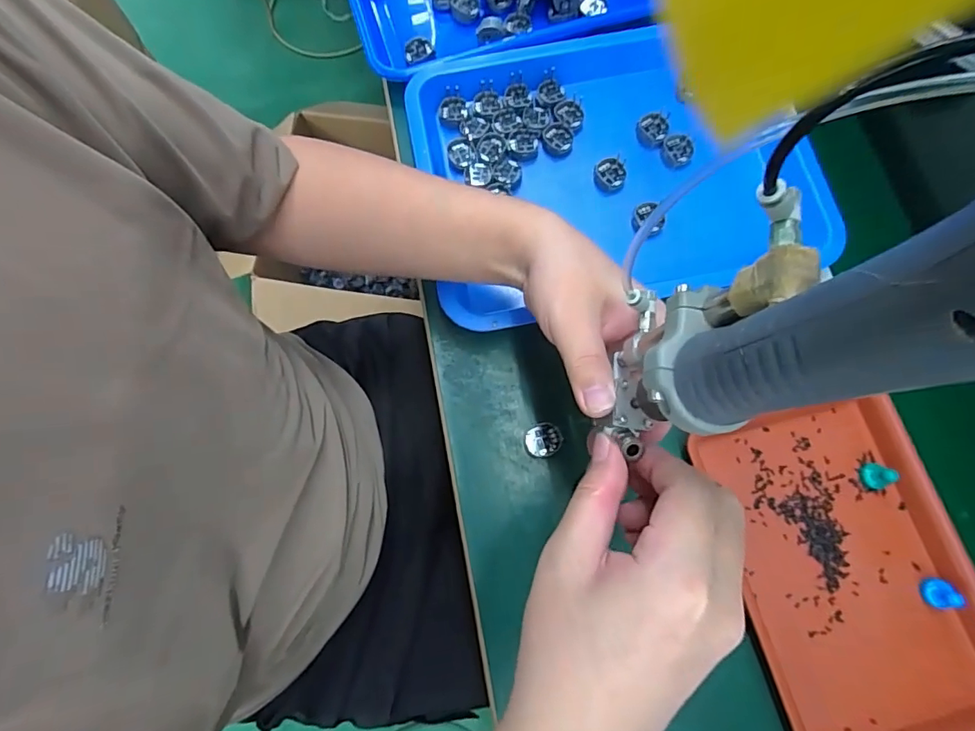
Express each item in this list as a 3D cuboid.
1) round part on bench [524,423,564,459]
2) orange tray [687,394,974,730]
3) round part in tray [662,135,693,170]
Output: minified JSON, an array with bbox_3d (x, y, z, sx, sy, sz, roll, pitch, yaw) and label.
[{"bbox_3d":[0.043,0.058,0.387,0.029,0.010,0.025,-20,75,-4],"label":"round part on bench"},{"bbox_3d":[0.262,0.142,0.352,0.161,0.026,0.223,-13,75,-3],"label":"orange tray"},{"bbox_3d":[0.170,-0.192,0.444,0.026,0.010,0.027,25,77,7],"label":"round part in tray"}]

